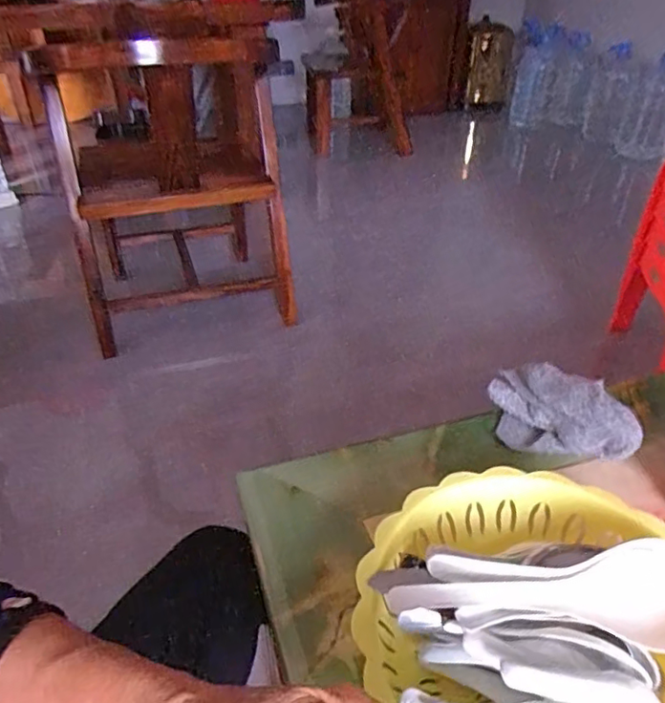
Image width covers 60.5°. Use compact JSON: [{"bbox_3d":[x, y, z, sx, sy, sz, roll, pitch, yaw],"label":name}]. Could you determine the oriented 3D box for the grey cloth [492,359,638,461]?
[{"bbox_3d":[0.229,0.058,0.573,0.137,0.065,0.082,11,38,14],"label":"grey cloth"}]

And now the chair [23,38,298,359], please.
[{"bbox_3d":[-0.425,-0.451,1.528,0.550,0.730,0.533,-11,38,-15],"label":"chair"}]

